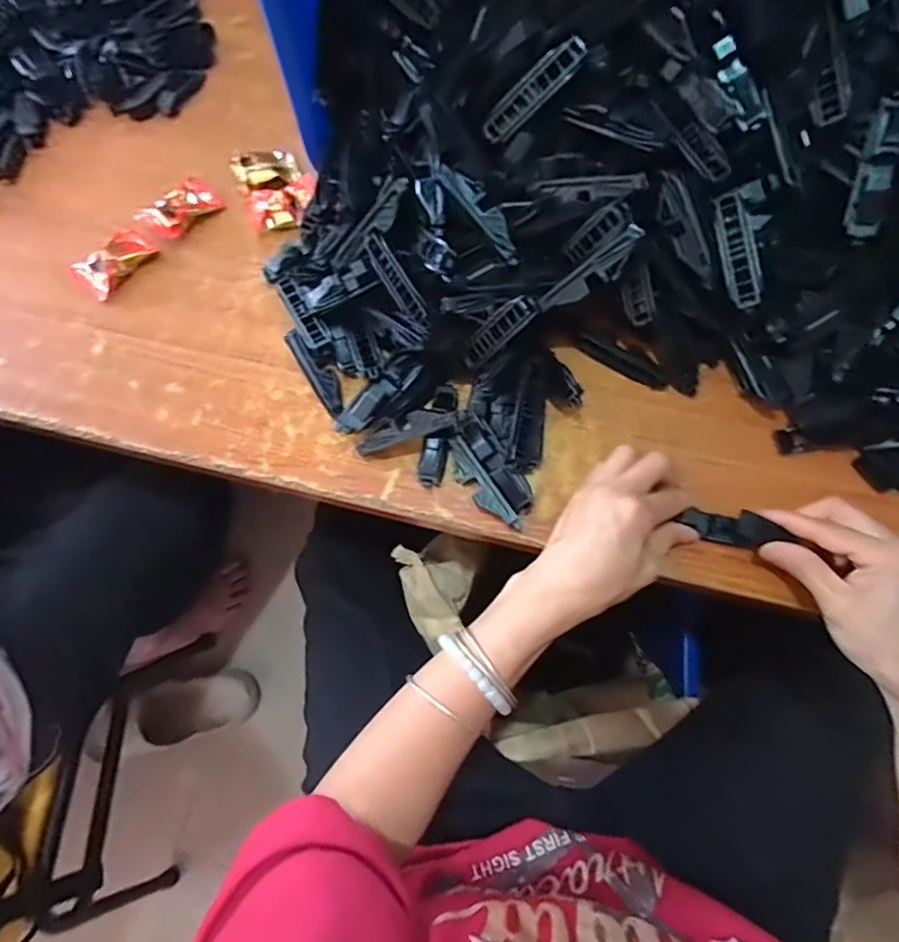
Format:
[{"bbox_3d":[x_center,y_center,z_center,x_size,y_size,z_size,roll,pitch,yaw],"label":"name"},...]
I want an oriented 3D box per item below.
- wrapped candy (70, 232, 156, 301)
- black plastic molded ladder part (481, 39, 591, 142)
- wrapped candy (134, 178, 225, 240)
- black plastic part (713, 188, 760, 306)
[{"bbox_3d":[-0.277,-0.174,0.440,0.039,0.020,0.065,34,76,10],"label":"wrapped candy"},{"bbox_3d":[0.055,-0.250,0.352,0.074,0.011,0.020,-35,74,22],"label":"black plastic molded ladder part"},{"bbox_3d":[-0.229,-0.224,0.455,0.062,0.022,0.040,-40,77,-11],"label":"wrapped candy"},{"bbox_3d":[0.190,-0.146,0.353,0.016,0.011,0.077,-10,87,-3],"label":"black plastic part"}]

